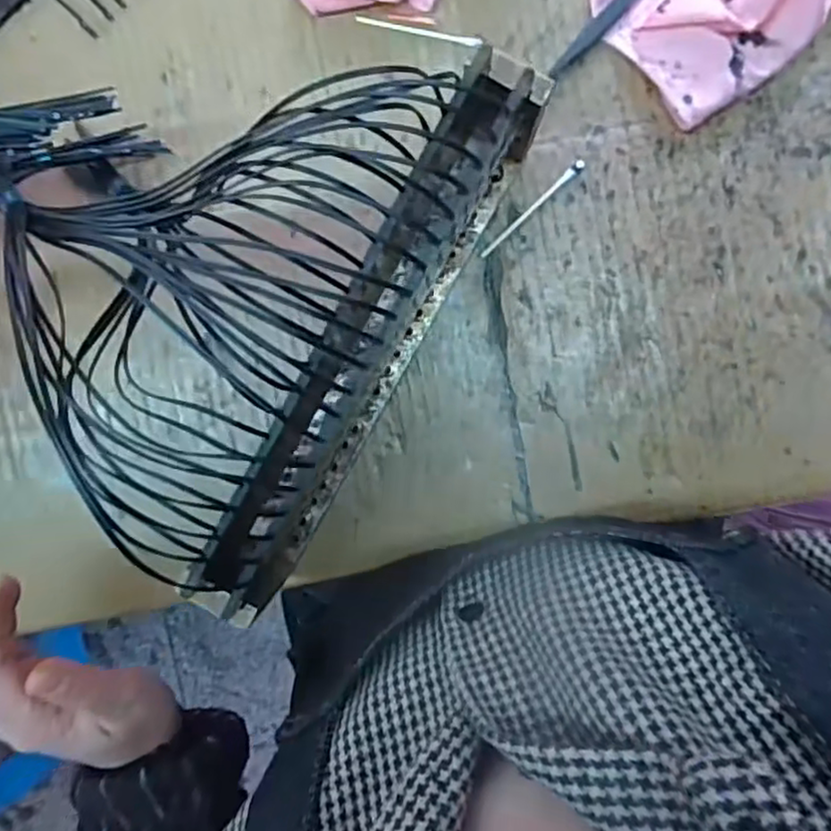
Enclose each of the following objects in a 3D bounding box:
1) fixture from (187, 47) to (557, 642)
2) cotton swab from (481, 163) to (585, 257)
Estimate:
[{"bbox_3d":[-0.019,-0.038,0.342,0.030,0.120,0.283,30,94,1],"label":"fixture"},{"bbox_3d":[0.067,-0.119,0.388,0.076,0.004,0.006,-42,90,4],"label":"cotton swab"}]

